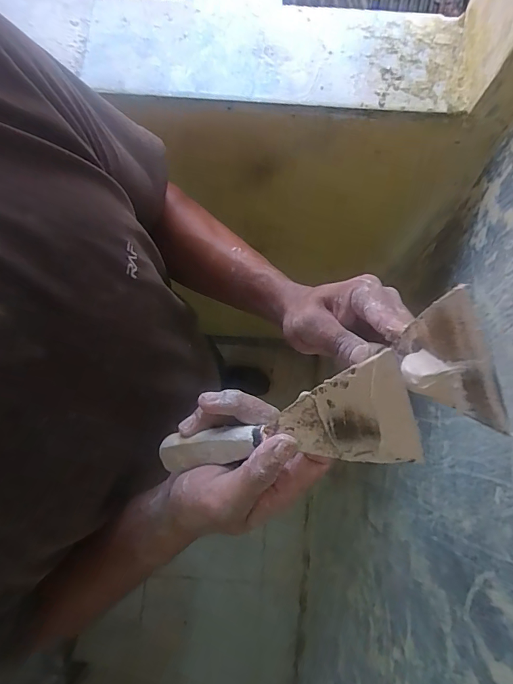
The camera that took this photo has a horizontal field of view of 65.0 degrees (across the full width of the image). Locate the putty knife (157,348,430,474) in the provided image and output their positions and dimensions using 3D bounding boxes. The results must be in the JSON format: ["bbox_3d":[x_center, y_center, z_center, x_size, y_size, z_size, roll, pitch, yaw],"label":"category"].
[{"bbox_3d":[0.017,0.065,0.261,0.165,0.021,0.065,-22,102,19],"label":"putty knife"}]

